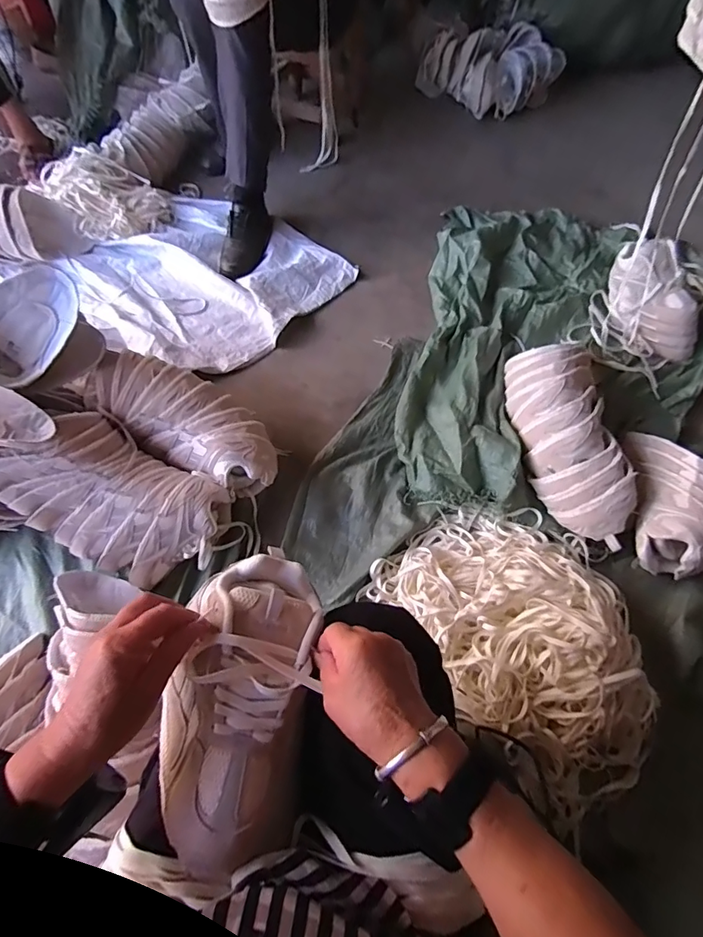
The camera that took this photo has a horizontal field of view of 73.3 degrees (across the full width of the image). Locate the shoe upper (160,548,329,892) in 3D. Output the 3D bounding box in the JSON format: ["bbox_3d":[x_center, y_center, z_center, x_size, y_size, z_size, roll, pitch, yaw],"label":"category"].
[{"bbox_3d":[-0.099,0.198,0.415,0.118,0.079,0.244,5,68,4],"label":"shoe upper"}]

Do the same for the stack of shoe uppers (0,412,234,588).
[{"bbox_3d":[-0.419,0.050,0.831,0.344,0.161,0.212,26,66,14],"label":"stack of shoe uppers"}]

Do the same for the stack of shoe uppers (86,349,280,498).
[{"bbox_3d":[-0.306,-0.089,0.899,0.379,0.114,0.155,31,66,2],"label":"stack of shoe uppers"}]

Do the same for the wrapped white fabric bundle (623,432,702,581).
[{"bbox_3d":[0.607,0.060,0.874,0.142,0.118,0.276,10,63,6],"label":"wrapped white fabric bundle"}]

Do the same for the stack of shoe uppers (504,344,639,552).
[{"bbox_3d":[0.425,-0.065,0.919,0.175,0.117,0.422,-7,62,-3],"label":"stack of shoe uppers"}]

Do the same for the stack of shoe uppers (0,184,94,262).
[{"bbox_3d":[-0.943,-0.630,1.239,0.433,0.140,0.181,5,62,3],"label":"stack of shoe uppers"}]

